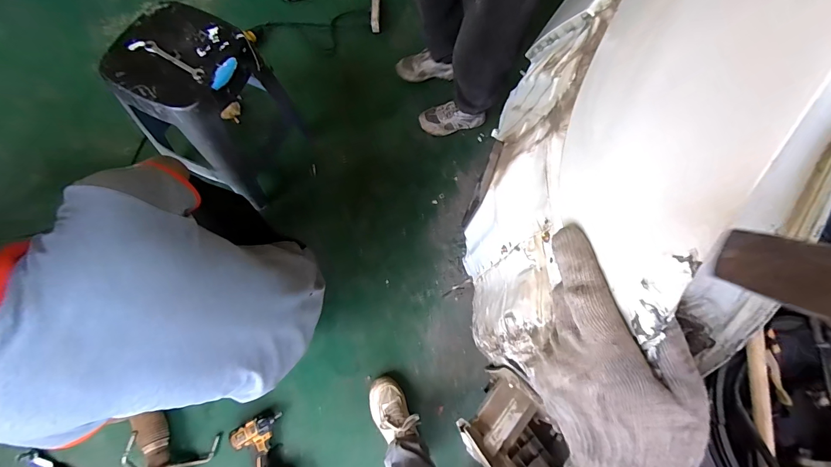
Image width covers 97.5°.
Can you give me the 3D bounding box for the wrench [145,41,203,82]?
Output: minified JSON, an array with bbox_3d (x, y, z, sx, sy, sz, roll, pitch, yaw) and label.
[{"bbox_3d":[-0.584,-0.420,0.882,0.176,0.008,0.029,31,76,8],"label":"wrench"}]

